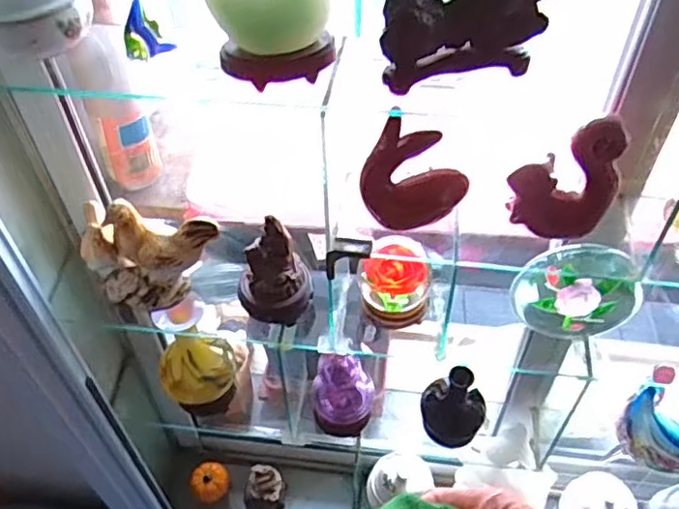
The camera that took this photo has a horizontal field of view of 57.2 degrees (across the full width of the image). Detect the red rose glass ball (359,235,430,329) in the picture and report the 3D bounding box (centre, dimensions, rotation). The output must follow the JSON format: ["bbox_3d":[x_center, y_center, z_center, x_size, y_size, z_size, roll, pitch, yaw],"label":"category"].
[{"bbox_3d":[0.056,0.028,0.629,0.070,0.067,0.065,-1,49,1],"label":"red rose glass ball"}]

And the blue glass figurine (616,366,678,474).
[{"bbox_3d":[0.392,0.205,0.727,0.112,0.098,0.069,30,56,25],"label":"blue glass figurine"}]

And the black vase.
[{"bbox_3d":[0.140,0.167,0.744,0.079,0.124,0.072,-1,49,1],"label":"black vase"}]

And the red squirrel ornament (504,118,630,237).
[{"bbox_3d":[0.180,-0.056,0.491,0.082,0.111,0.020,-4,49,-2],"label":"red squirrel ornament"}]

